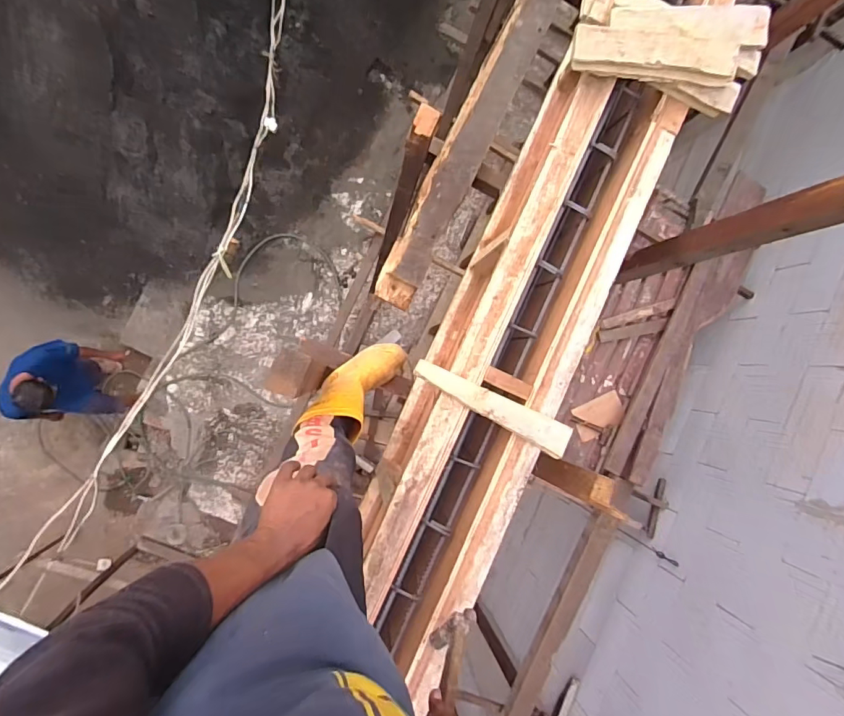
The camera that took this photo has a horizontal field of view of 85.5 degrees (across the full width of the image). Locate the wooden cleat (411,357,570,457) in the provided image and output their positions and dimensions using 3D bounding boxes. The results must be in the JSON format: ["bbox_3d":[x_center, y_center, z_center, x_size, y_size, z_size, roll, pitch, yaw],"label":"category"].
[{"bbox_3d":[0.141,0.099,0.897,0.339,0.014,0.061,27,85,-8],"label":"wooden cleat"}]

